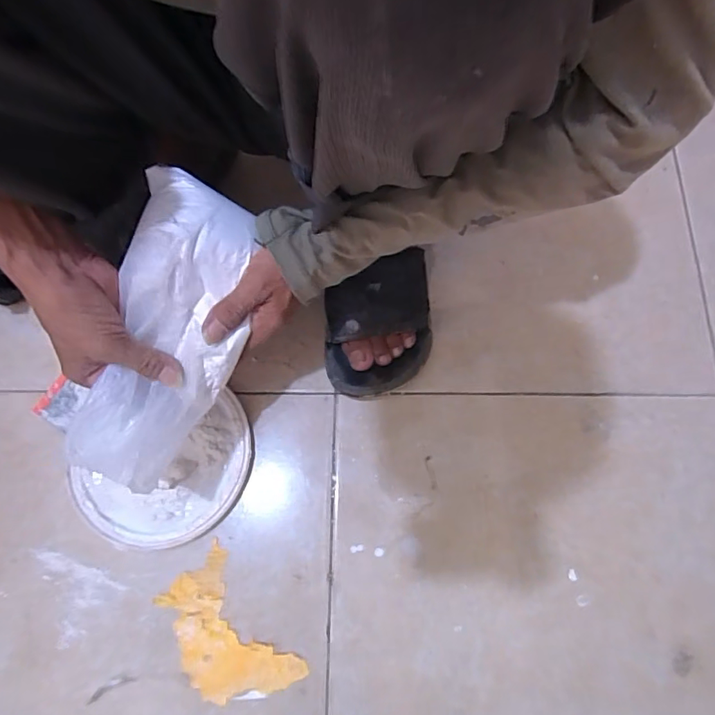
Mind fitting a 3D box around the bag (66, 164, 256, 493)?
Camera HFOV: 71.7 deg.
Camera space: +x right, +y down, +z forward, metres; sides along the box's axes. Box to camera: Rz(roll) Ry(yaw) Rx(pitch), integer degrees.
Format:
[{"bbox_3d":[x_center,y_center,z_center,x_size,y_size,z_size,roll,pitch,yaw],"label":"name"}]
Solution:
[{"bbox_3d":[-0.146,-0.021,0.392,0.095,0.054,0.232,16,92,6],"label":"bag"}]

